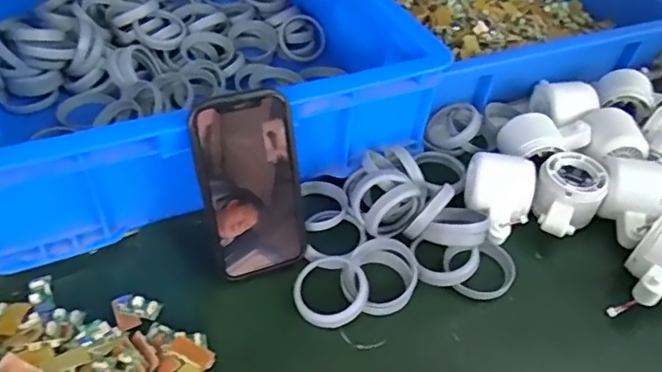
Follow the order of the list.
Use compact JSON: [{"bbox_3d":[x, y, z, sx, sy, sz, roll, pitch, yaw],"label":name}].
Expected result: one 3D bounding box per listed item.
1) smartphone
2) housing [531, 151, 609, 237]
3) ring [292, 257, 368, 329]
[{"bbox_3d":[-0.060,0.000,0.438,0.078,0.147,0.007,-17,25,-19],"label":"smartphone"},{"bbox_3d":[0.216,0.010,0.517,0.057,0.041,0.082,31,52,23],"label":"housing"},{"bbox_3d":[-0.001,0.082,0.446,0.057,0.015,0.055,2,46,-2],"label":"ring"}]

